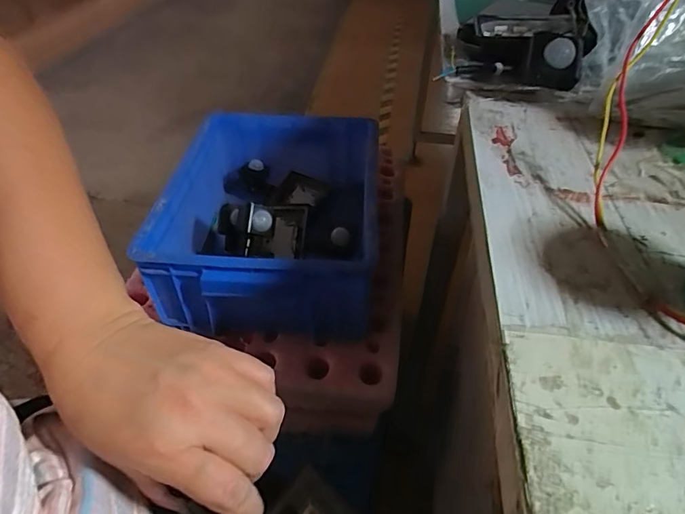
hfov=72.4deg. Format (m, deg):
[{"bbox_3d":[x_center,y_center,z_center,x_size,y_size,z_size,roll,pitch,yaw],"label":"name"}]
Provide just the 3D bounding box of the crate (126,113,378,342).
[{"bbox_3d":[-0.083,-0.054,0.634,0.249,0.139,0.336,2,41,3],"label":"crate"}]

